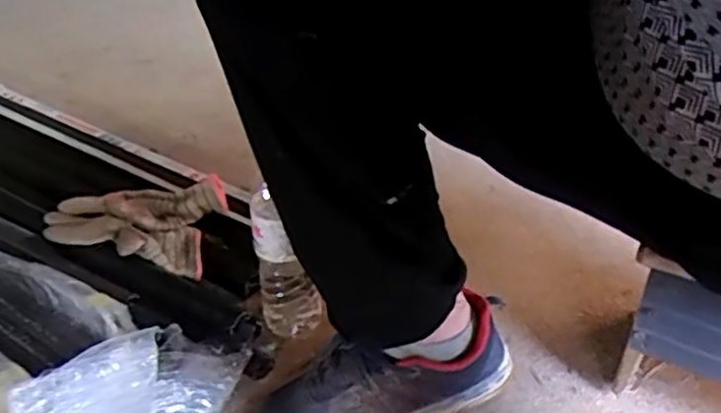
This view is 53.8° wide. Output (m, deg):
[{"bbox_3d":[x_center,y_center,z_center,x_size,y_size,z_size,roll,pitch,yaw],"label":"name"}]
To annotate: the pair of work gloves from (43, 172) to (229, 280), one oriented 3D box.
[{"bbox_3d":[-0.263,0.027,0.838,0.192,0.062,0.130,-1,36,-4],"label":"pair of work gloves"}]

